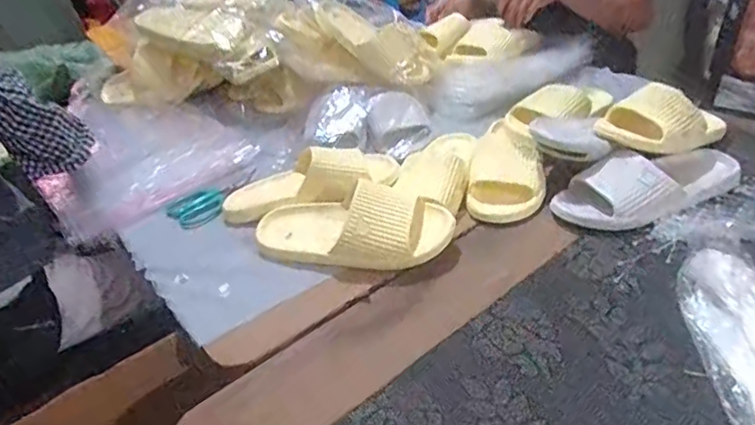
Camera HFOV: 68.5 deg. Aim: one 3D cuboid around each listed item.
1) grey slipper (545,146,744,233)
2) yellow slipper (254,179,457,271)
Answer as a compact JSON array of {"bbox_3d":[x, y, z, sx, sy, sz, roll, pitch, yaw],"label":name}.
[{"bbox_3d":[0.368,-0.035,0.739,0.260,0.061,0.100,-8,35,-1],"label":"grey slipper"},{"bbox_3d":[-0.036,0.019,0.718,0.262,0.082,0.089,-1,35,10],"label":"yellow slipper"}]

